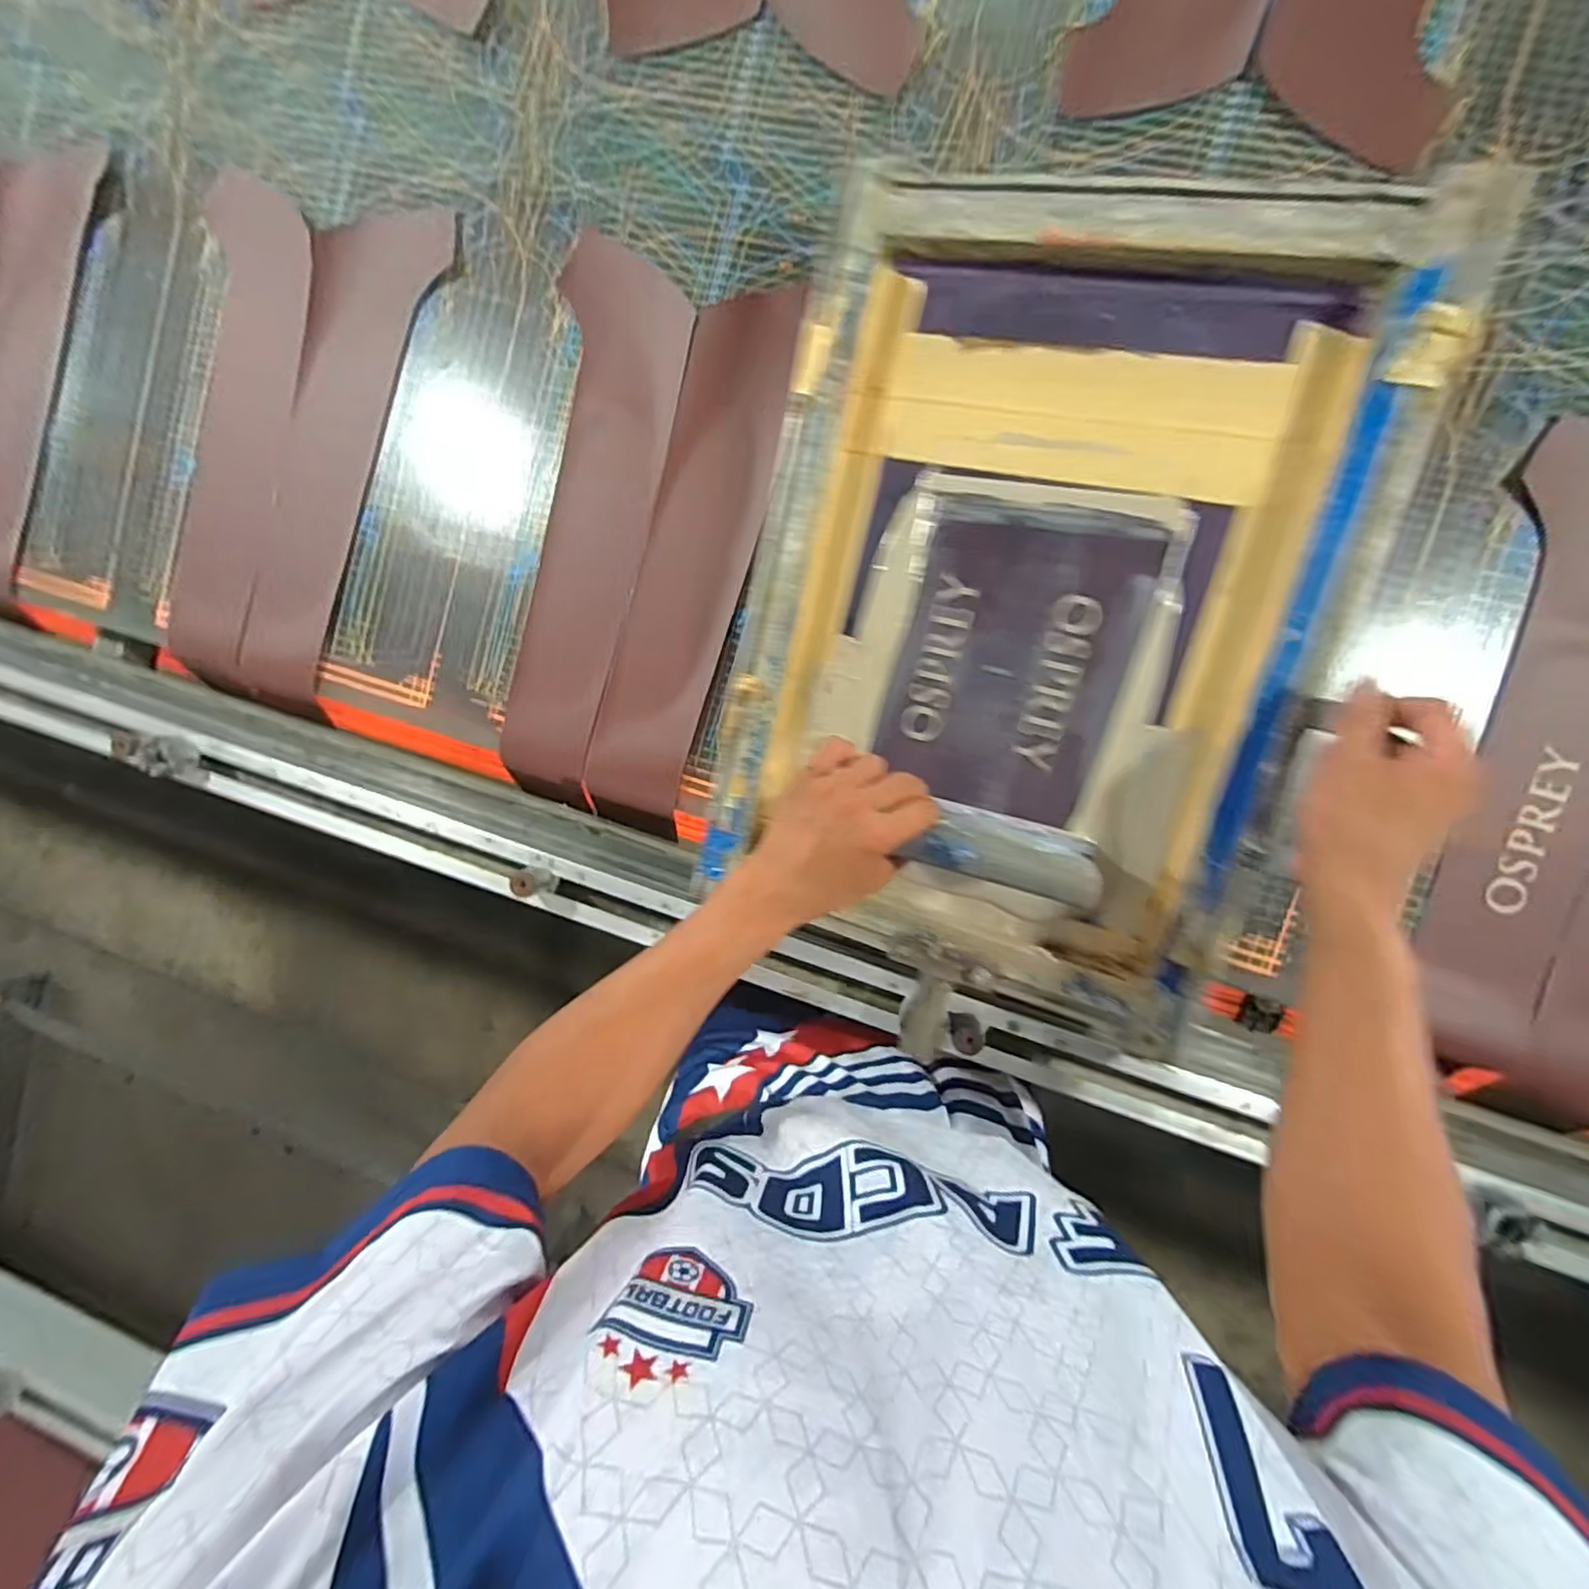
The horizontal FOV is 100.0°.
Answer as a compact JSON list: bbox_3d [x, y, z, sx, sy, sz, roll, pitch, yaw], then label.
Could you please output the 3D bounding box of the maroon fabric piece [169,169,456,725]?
[{"bbox_3d":[-0.510,-0.339,0.660,0.243,0.083,0.478,17,86,3],"label":"maroon fabric piece"}]

